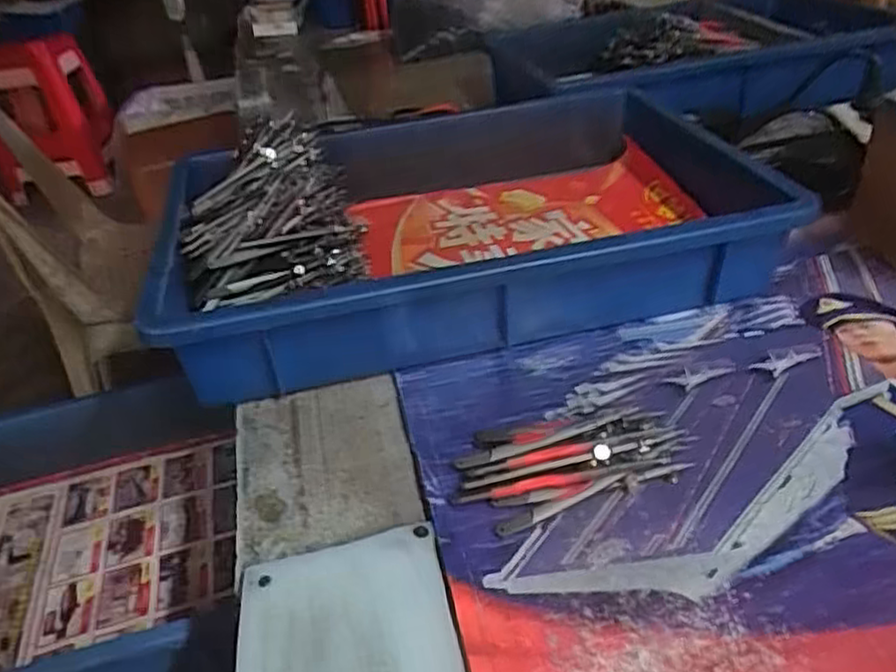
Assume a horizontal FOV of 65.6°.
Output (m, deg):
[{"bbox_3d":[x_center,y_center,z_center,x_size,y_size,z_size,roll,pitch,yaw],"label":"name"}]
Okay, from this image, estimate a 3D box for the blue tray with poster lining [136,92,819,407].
[{"bbox_3d":[0.008,-0.098,0.548,0.424,0.083,0.304,-12,36,-8],"label":"blue tray with poster lining"}]

